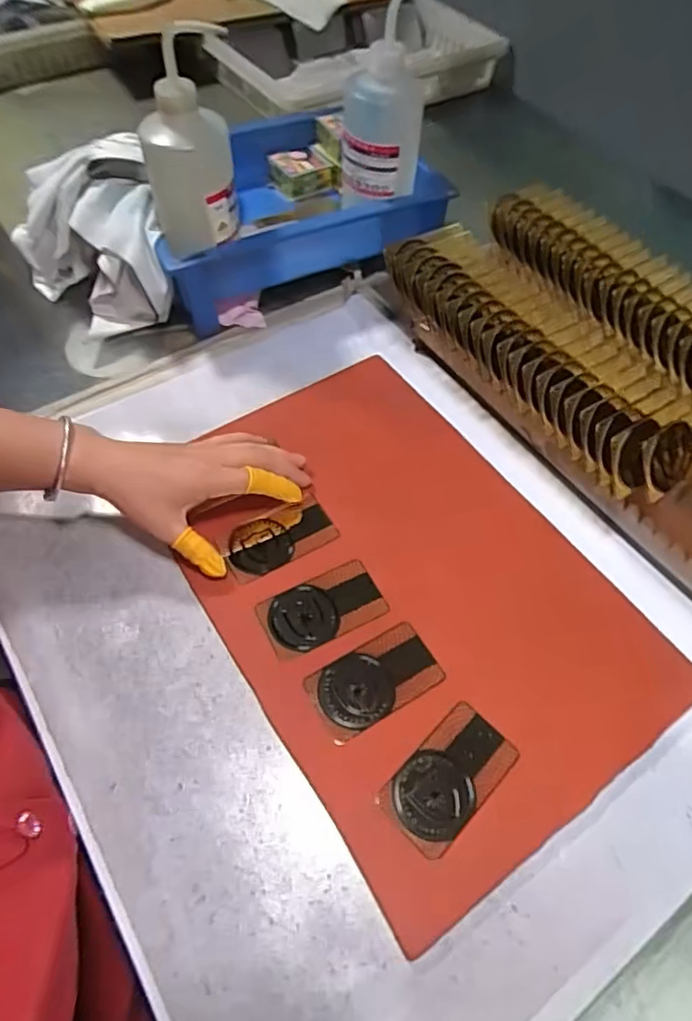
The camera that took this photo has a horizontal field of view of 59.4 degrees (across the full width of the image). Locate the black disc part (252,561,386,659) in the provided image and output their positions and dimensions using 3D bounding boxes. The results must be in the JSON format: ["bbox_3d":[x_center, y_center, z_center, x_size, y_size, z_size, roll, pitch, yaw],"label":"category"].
[{"bbox_3d":[-0.017,0.071,0.440,0.087,0.005,0.049,-22,59,-16],"label":"black disc part"}]

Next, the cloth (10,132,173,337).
[{"bbox_3d":[-0.251,-0.268,0.609,0.147,0.128,0.191,-21,58,-15],"label":"cloth"}]

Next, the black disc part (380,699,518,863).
[{"bbox_3d":[0.065,0.167,0.382,0.048,0.005,0.087,40,63,23],"label":"black disc part"}]

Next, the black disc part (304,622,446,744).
[{"bbox_3d":[0.020,0.116,0.413,0.087,0.004,0.049,-25,59,-18],"label":"black disc part"}]

